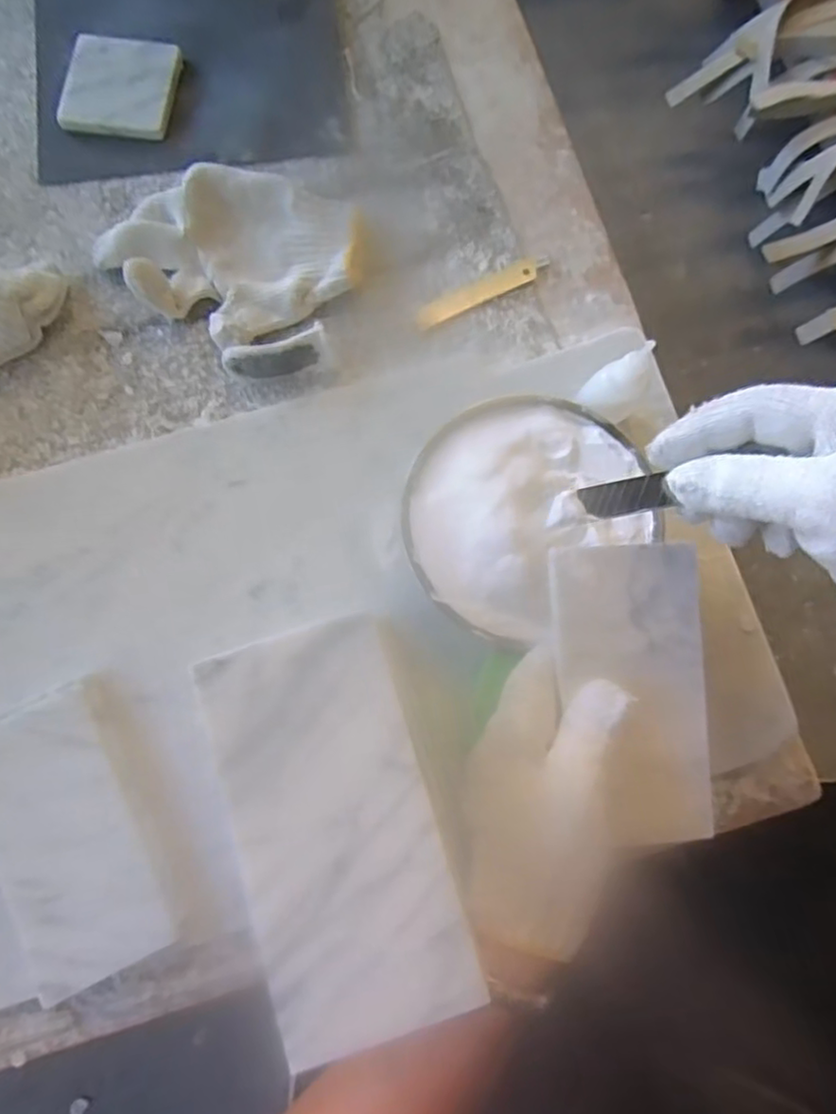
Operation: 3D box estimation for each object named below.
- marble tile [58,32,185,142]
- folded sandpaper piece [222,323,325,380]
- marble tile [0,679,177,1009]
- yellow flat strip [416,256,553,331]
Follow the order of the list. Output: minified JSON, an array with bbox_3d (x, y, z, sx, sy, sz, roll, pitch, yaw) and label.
[{"bbox_3d":[-0.215,-0.340,0.468,0.076,0.011,0.074,7,79,0],"label":"marble tile"},{"bbox_3d":[-0.093,-0.131,0.423,0.066,0.025,0.020,-14,80,-4],"label":"folded sandpaper piece"},{"bbox_3d":[-0.197,0.157,0.364,0.072,0.017,0.153,-25,81,-8],"label":"marble tile"},{"bbox_3d":[0.047,-0.189,0.457,0.105,0.007,0.018,-29,81,-6],"label":"yellow flat strip"}]

